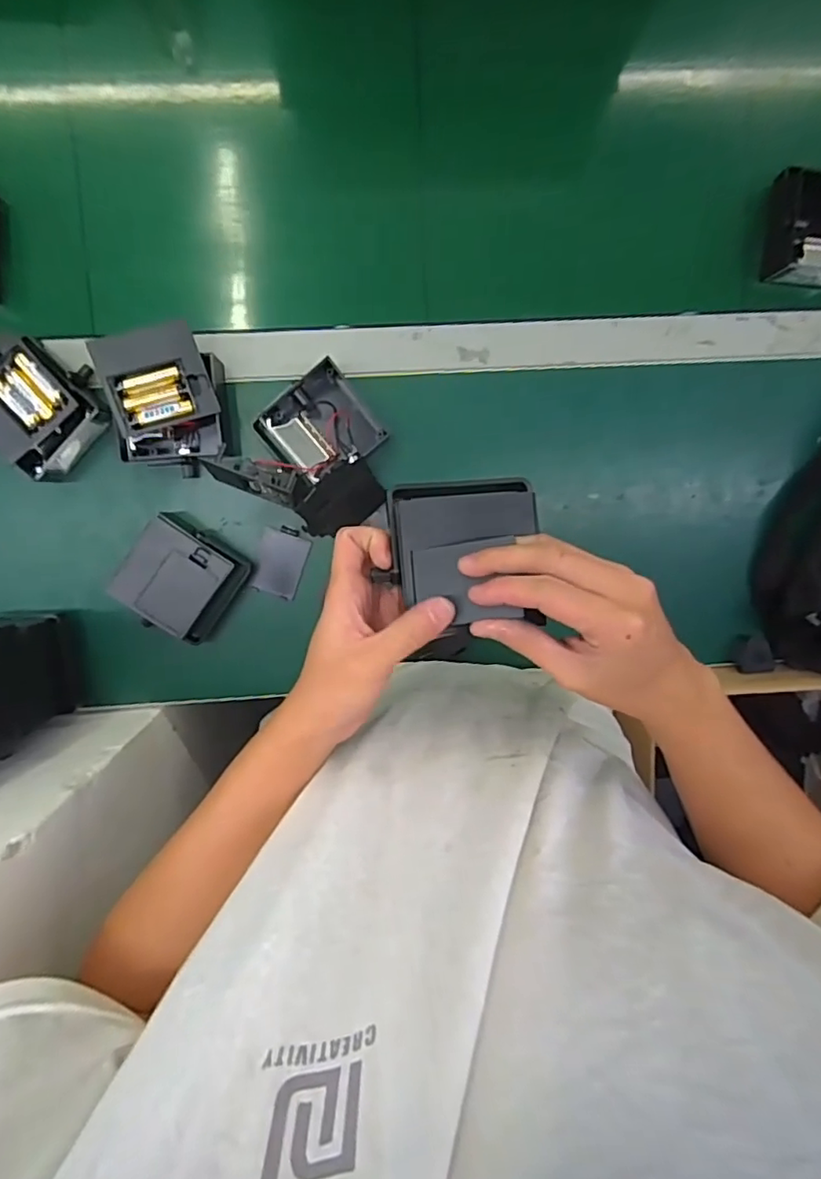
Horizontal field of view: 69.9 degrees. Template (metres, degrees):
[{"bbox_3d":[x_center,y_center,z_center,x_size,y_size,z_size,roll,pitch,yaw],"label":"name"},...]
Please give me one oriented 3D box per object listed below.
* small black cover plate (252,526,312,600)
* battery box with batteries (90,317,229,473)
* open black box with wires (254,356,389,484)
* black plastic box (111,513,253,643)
[{"bbox_3d":[-0.123,-0.026,0.562,0.044,0.004,0.067,16,104,-8],"label":"small black cover plate"},{"bbox_3d":[-0.207,-0.160,0.507,0.092,0.064,0.114,-8,98,-3],"label":"battery box with batteries"},{"bbox_3d":[-0.078,-0.144,0.525,0.088,0.041,0.082,-41,98,2],"label":"open black box with wires"},{"bbox_3d":[-0.207,-0.010,0.533,0.086,0.044,0.093,32,94,-7],"label":"black plastic box"}]

